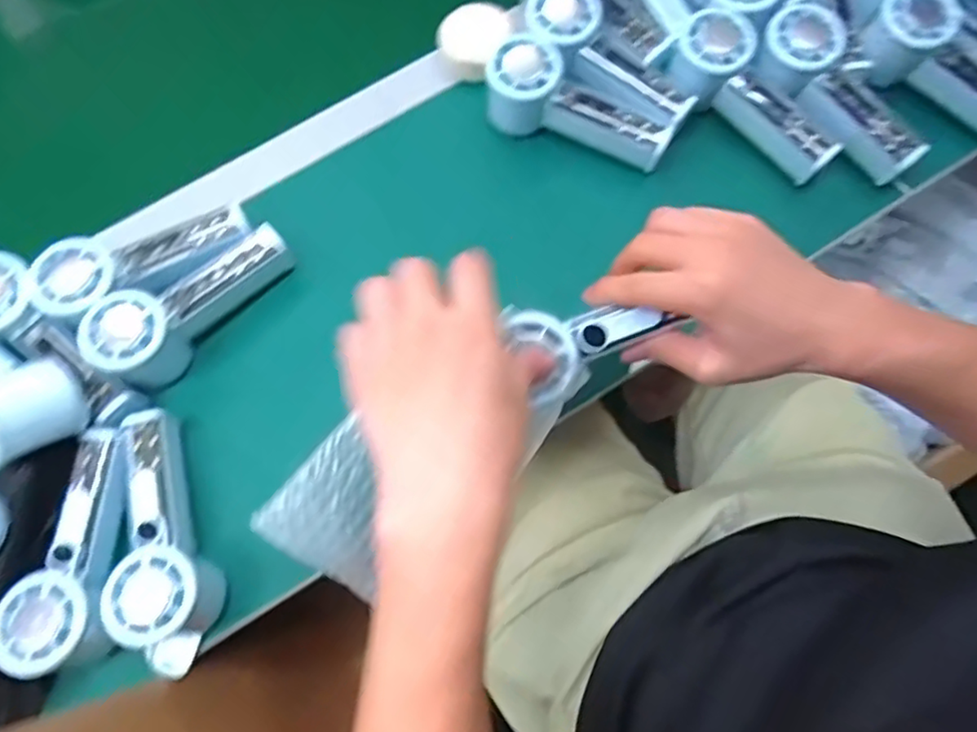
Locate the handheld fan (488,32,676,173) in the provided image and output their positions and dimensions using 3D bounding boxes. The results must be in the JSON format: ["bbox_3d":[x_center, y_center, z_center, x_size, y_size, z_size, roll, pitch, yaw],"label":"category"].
[{"bbox_3d":[0.074,-0.208,0.513,0.151,0.054,0.057,22,76,8],"label":"handheld fan"}]

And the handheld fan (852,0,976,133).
[{"bbox_3d":[0.372,-0.240,0.510,0.153,0.044,0.075,35,78,-4],"label":"handheld fan"}]

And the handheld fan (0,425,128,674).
[{"bbox_3d":[-0.273,0.119,0.429,0.060,0.043,0.153,5,74,4],"label":"handheld fan"}]

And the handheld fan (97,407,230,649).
[{"bbox_3d":[-0.227,0.113,0.441,0.055,0.065,0.164,-22,74,-4],"label":"handheld fan"}]

